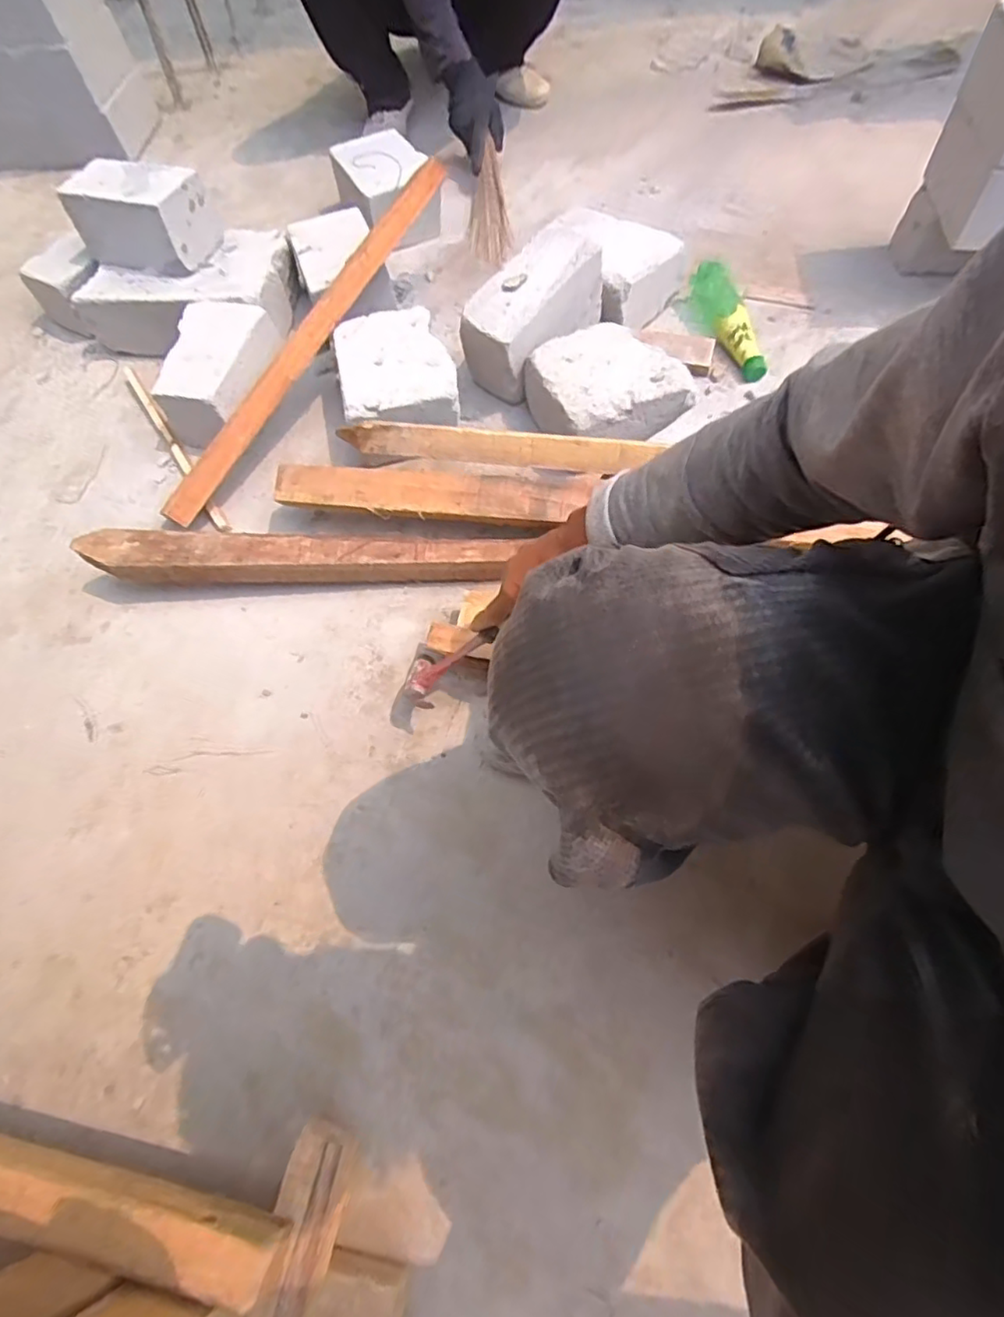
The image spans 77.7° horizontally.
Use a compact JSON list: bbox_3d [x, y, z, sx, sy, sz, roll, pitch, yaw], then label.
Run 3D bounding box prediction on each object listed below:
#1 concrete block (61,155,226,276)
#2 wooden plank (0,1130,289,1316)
[{"bbox_3d":[-0.571,-0.715,0.990,0.213,0.109,0.127,19,66,13],"label":"concrete block"},{"bbox_3d":[-0.416,0.339,0.431,0.559,0.063,0.035,8,64,8],"label":"wooden plank"}]

